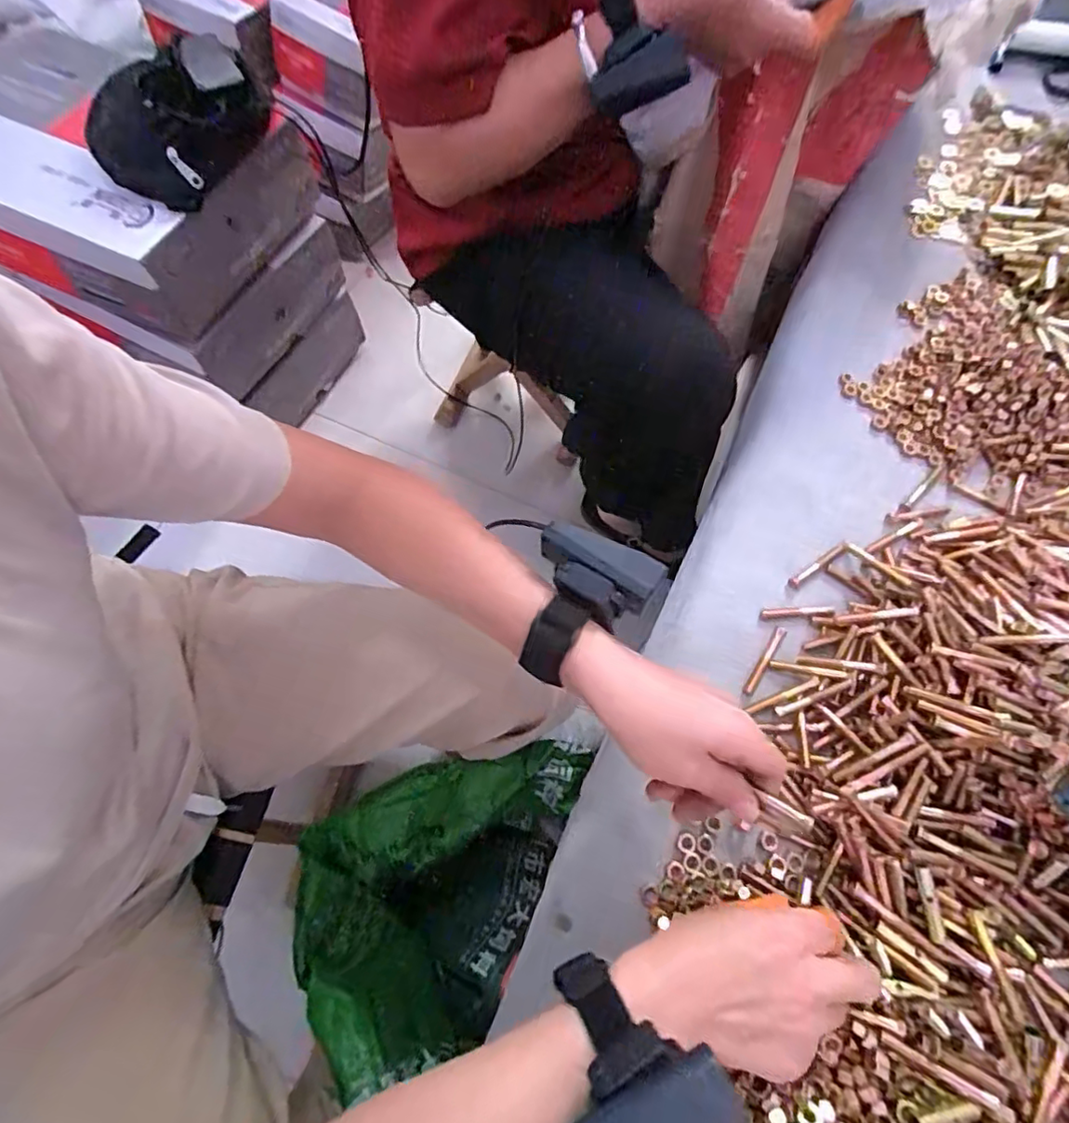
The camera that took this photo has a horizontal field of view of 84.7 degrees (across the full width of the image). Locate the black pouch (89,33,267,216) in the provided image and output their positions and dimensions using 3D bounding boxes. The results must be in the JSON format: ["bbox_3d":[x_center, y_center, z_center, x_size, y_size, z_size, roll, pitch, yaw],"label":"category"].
[{"bbox_3d":[-0.408,-0.502,0.675,0.197,0.061,0.174,-28,71,-13],"label":"black pouch"}]

